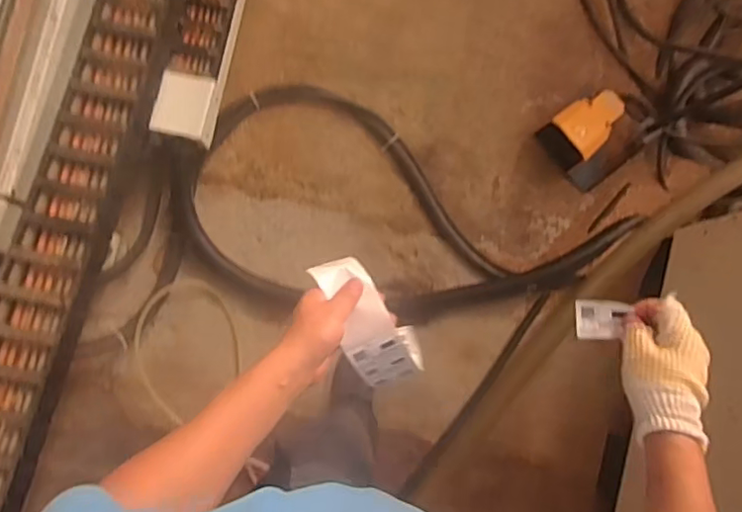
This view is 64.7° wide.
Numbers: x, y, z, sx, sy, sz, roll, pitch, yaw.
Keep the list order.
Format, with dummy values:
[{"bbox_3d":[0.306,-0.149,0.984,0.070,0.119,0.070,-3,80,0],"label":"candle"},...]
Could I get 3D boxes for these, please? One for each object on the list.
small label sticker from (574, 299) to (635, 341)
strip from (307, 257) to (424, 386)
[{"bbox_3d":[0.251,0.070,0.637,0.052,0.007,0.043,-1,90,24],"label":"small label sticker"},{"bbox_3d":[-0.003,0.080,0.658,0.068,0.049,0.175,-31,108,-2],"label":"strip"}]

